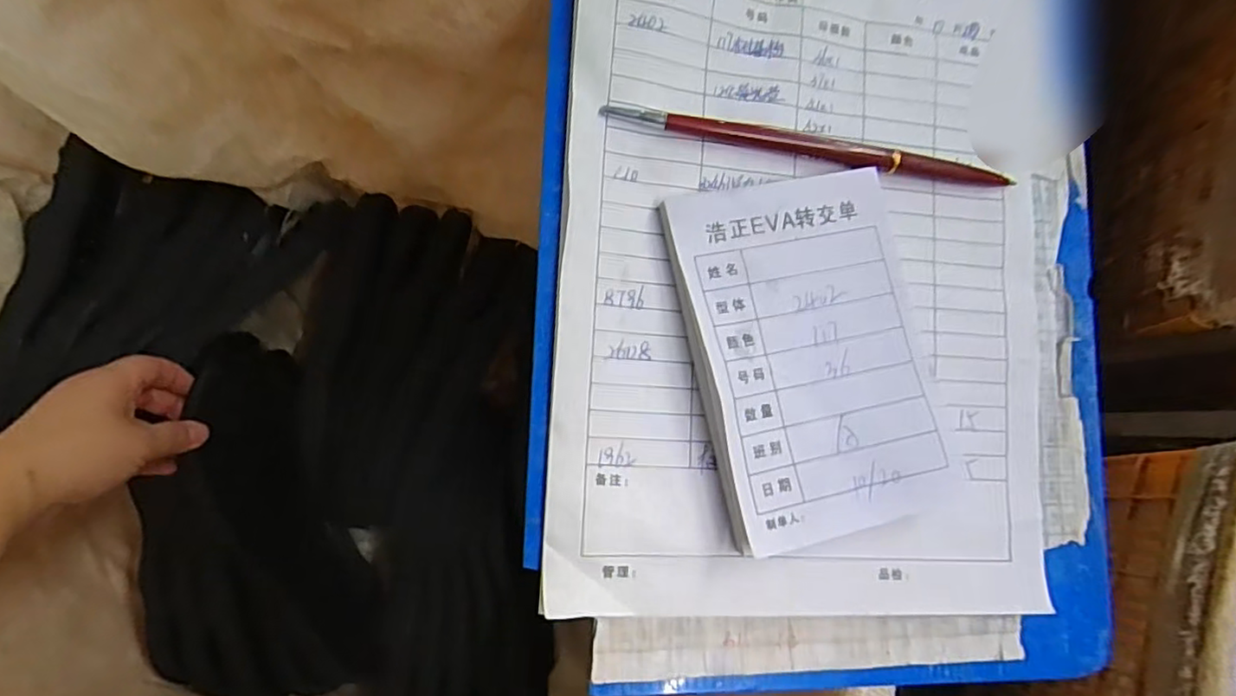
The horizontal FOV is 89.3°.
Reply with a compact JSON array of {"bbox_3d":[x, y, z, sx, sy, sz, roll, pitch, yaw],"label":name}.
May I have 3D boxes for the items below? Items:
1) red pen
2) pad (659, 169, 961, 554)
[{"bbox_3d":[0.076,-0.077,0.238,0.161,0.009,0.012,9,81,-11],"label":"red pen"},{"bbox_3d":[0.068,0.001,0.223,0.084,0.019,0.123,-10,85,-13],"label":"pad"}]

